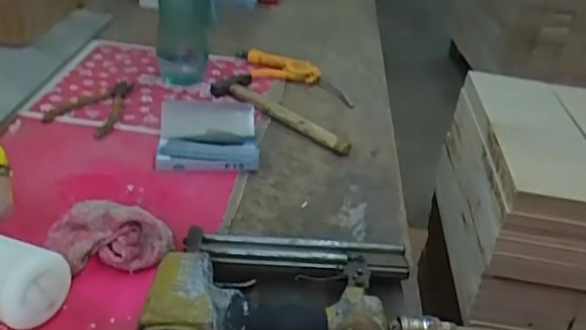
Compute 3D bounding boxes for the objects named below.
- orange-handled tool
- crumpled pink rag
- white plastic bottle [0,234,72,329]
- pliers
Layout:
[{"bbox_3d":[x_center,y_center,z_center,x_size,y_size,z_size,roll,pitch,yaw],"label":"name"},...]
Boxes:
[{"bbox_3d":[0.004,-0.151,0.939,0.230,0.028,0.064,23,36,23],"label":"orange-handled tool"},{"bbox_3d":[-0.180,0.072,0.556,0.107,0.044,0.069,15,33,12],"label":"crumpled pink rag"},{"bbox_3d":[-0.240,0.095,0.488,0.081,0.066,0.062,22,36,22],"label":"white plastic bottle"},{"bbox_3d":[-0.273,-0.088,0.811,0.101,0.010,0.149,14,33,10],"label":"pliers"}]

